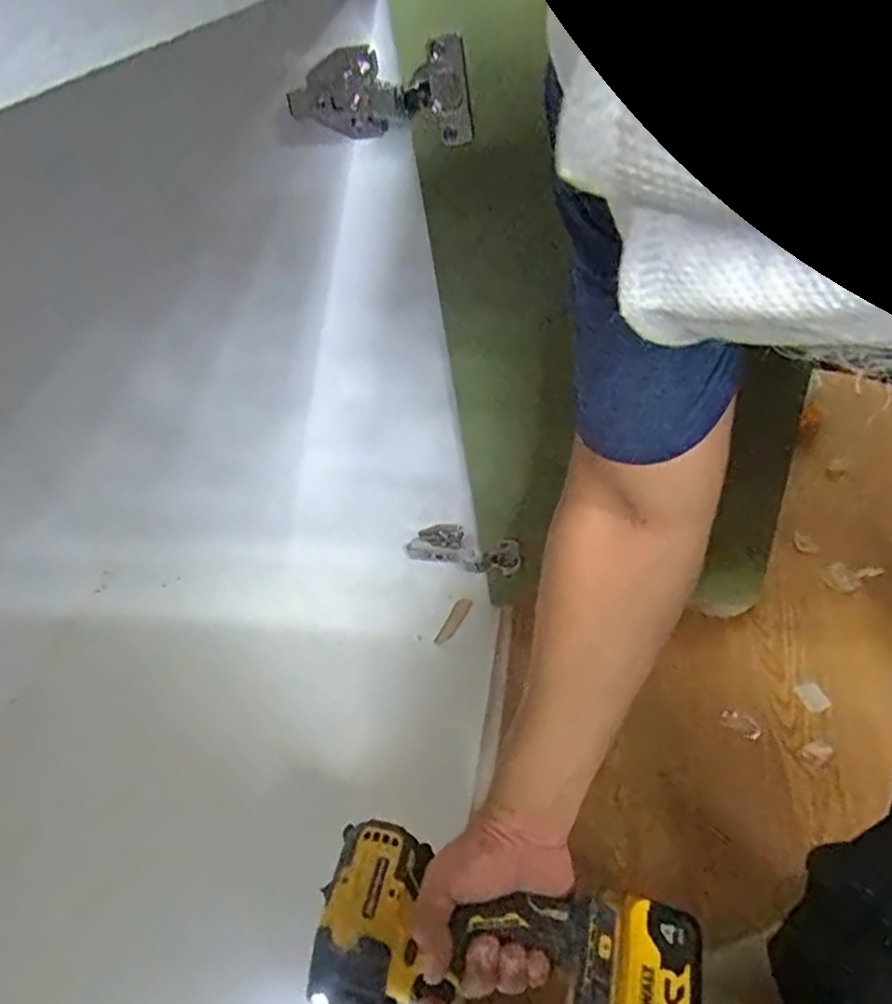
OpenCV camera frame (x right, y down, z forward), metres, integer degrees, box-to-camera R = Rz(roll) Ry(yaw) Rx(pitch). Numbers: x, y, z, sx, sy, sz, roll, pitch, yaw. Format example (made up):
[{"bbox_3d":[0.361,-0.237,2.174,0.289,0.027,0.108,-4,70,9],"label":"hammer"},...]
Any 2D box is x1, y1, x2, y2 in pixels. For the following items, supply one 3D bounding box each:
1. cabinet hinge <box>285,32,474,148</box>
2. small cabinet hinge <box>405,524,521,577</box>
[{"bbox_3d":[-0.046,-0.272,0.459,0.119,0.053,0.040,19,36,23],"label":"cabinet hinge"},{"bbox_3d":[0.016,0.051,0.741,0.125,0.043,0.024,15,34,18],"label":"small cabinet hinge"}]

